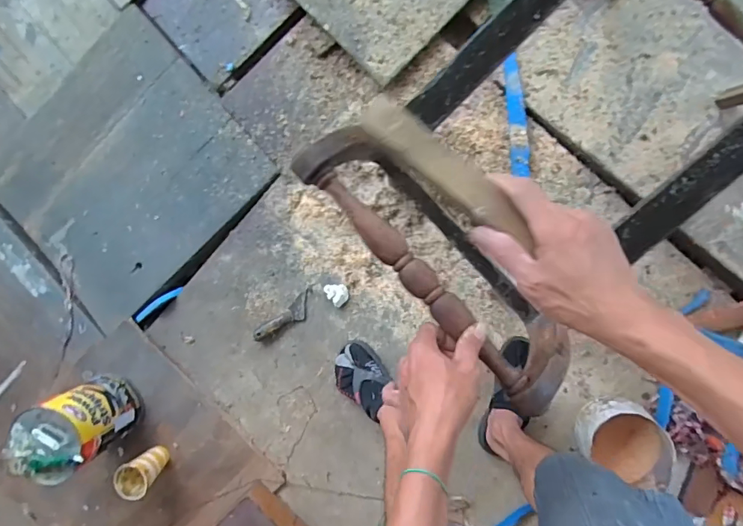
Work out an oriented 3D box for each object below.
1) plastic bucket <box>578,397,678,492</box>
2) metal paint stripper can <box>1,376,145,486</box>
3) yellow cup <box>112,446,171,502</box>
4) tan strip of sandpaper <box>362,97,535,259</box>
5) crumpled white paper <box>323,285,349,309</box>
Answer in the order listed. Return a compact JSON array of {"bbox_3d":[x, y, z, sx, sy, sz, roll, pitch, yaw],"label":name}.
[{"bbox_3d":[0.502,0.351,0.922,0.156,0.125,0.147,1,95,8],"label":"plastic bucket"},{"bbox_3d":[-0.658,0.370,1.047,0.172,0.240,0.159,1,95,8],"label":"metal paint stripper can"},{"bbox_3d":[-0.532,0.493,1.096,0.072,0.118,0.082,-35,85,9],"label":"yellow cup"},{"bbox_3d":[0.059,-0.071,0.353,0.154,0.013,0.030,40,96,0],"label":"tan strip of sandpaper"},{"bbox_3d":[-0.079,0.069,1.061,0.047,0.020,0.058,-41,88,9],"label":"crumpled white paper"}]

